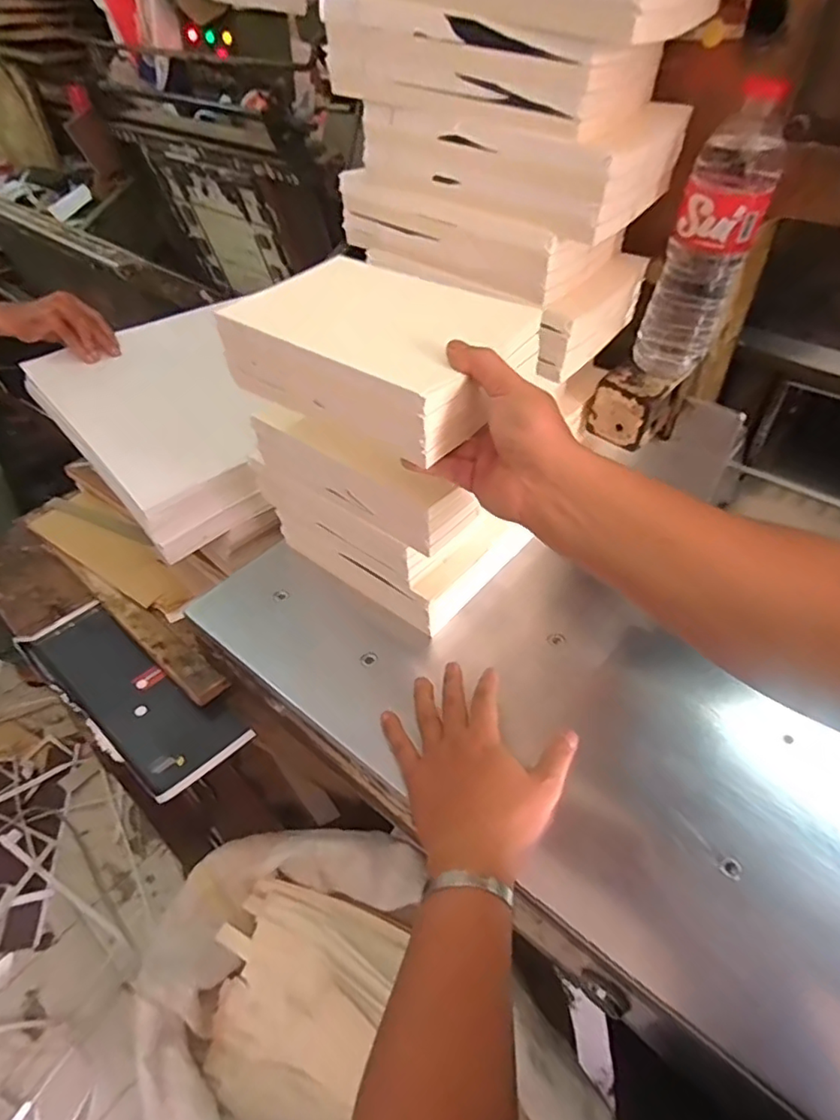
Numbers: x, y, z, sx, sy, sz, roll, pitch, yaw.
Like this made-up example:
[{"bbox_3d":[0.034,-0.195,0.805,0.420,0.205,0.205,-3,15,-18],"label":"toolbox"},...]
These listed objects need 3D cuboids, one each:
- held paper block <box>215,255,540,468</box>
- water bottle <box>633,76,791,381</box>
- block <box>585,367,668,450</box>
[{"bbox_3d":[-0.033,-0.168,0.491,0.211,0.071,0.144,27,51,26],"label":"held paper block"},{"bbox_3d":[0.252,-0.270,0.527,0.077,0.218,0.061,15,47,15],"label":"water bottle"},{"bbox_3d":[0.209,-0.156,0.605,0.064,0.060,0.051,29,52,27],"label":"block"}]

